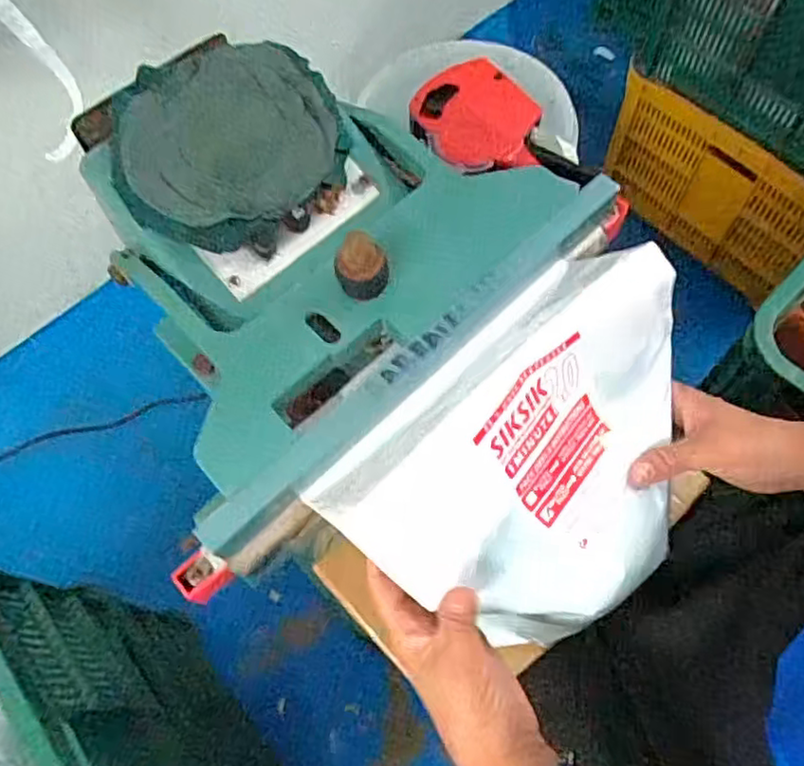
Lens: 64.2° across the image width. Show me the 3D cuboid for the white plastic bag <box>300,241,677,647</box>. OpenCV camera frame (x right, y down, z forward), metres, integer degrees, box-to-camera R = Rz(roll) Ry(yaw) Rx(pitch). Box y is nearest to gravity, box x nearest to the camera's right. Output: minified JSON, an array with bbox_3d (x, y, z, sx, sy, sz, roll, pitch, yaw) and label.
[{"bbox_3d":[0.090,0.039,0.397,0.245,0.100,0.178,-42,70,-15],"label":"white plastic bag"}]

